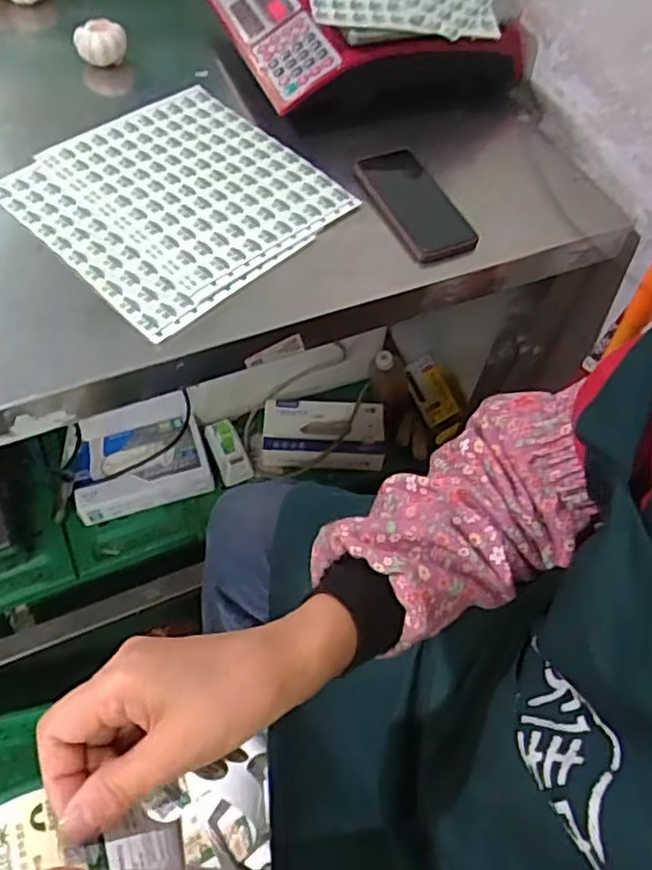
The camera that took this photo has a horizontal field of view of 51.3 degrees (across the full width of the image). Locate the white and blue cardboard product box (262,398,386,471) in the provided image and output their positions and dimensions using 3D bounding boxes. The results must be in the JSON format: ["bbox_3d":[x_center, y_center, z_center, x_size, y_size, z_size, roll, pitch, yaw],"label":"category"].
[{"bbox_3d":[-0.003,-0.003,1.222,0.212,0.053,0.117,5,56,-3],"label":"white and blue cardboard product box"}]

